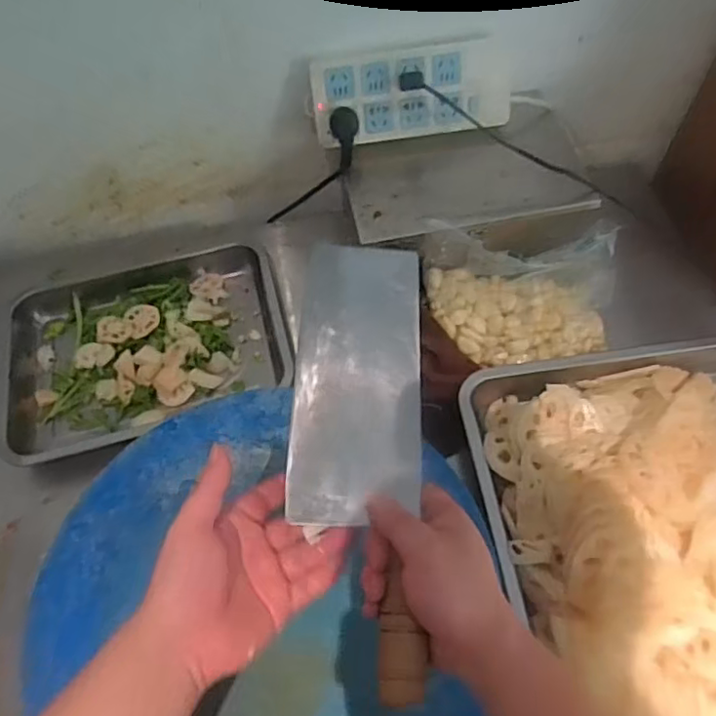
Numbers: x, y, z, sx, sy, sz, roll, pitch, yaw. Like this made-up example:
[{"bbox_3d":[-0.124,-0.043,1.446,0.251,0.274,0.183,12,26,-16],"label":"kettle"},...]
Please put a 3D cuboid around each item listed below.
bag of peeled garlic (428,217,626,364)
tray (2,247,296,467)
[{"bbox_3d":[0.174,-0.069,0.666,0.213,0.132,0.105,9,60,9],"label":"bag of peeled garlic"},{"bbox_3d":[-0.267,-0.019,0.772,0.339,0.051,0.244,-16,60,-6],"label":"tray"}]

